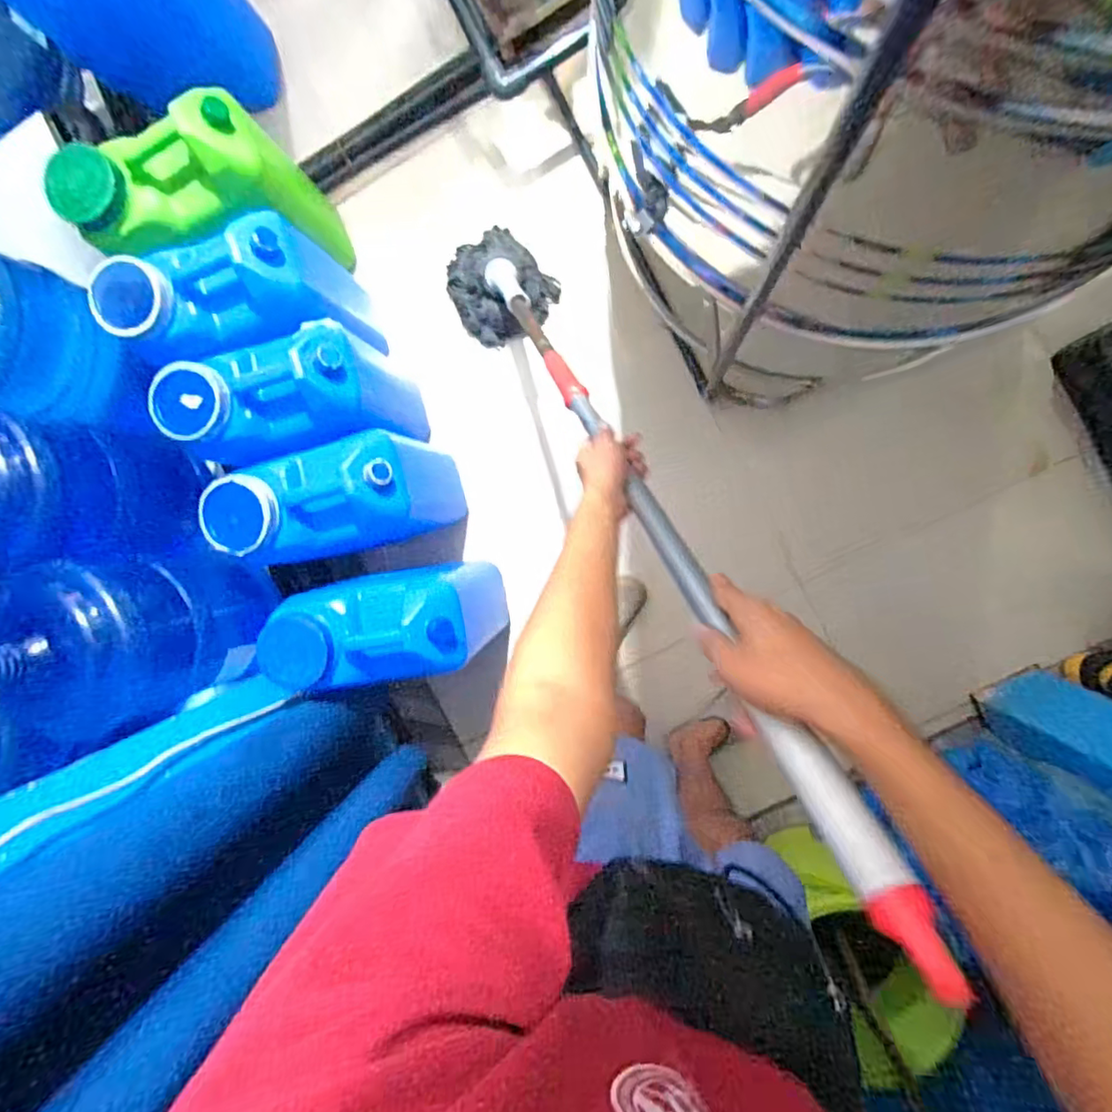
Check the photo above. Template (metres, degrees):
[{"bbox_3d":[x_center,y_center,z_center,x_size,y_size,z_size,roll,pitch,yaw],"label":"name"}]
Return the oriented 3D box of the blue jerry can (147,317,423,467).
[{"bbox_3d":[-0.450,-0.277,1.096,0.294,0.423,0.188,-12,93,8],"label":"blue jerry can"}]

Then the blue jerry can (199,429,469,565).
[{"bbox_3d":[-0.370,-0.099,1.072,0.295,0.391,0.174,-15,92,8],"label":"blue jerry can"}]

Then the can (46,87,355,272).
[{"bbox_3d":[-0.592,-0.599,1.063,0.316,0.387,0.148,-22,91,9],"label":"can"}]

